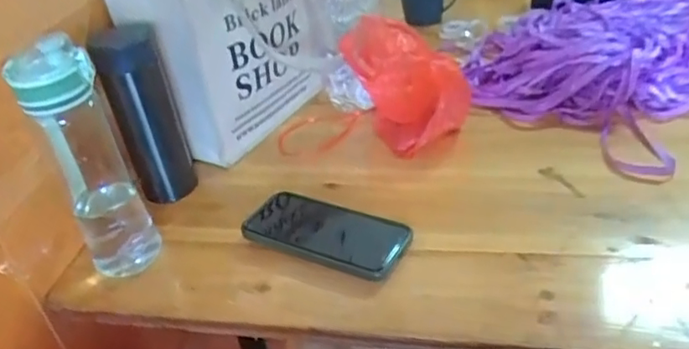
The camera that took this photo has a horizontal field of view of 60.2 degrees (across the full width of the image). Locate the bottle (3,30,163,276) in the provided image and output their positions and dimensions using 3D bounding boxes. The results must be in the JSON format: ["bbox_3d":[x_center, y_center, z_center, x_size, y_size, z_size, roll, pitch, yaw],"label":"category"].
[{"bbox_3d":[-0.236,-0.013,0.552,0.066,0.225,0.064,-19,35,-16],"label":"bottle"}]

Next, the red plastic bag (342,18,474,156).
[{"bbox_3d":[0.072,-0.113,0.718,0.096,0.142,0.145,-19,35,-16],"label":"red plastic bag"}]

